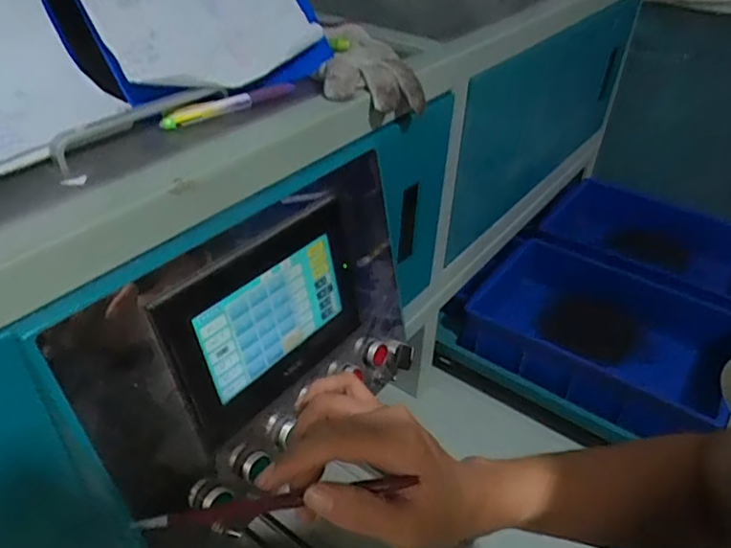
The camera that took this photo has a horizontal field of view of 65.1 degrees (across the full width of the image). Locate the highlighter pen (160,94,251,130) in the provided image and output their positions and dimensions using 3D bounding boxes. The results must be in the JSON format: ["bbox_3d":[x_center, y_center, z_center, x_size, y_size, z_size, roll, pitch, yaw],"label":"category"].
[{"bbox_3d":[-0.146,-0.148,0.522,0.017,0.014,0.086,32,48,33],"label":"highlighter pen"}]

